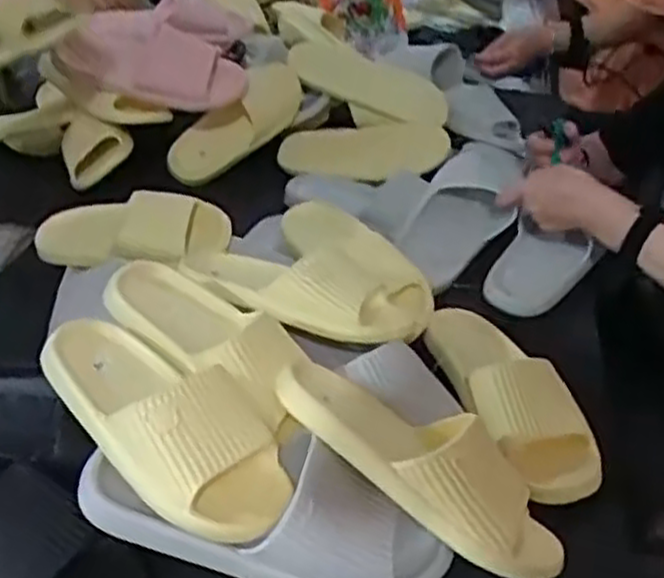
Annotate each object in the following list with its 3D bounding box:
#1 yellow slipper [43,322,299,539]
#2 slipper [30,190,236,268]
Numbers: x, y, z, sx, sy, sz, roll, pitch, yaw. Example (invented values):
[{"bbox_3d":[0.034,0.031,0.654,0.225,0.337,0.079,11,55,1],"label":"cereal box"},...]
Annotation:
[{"bbox_3d":[-0.135,0.100,0.632,0.115,0.073,0.245,-26,44,-37],"label":"yellow slipper"},{"bbox_3d":[-0.242,-0.074,0.934,0.231,0.067,0.110,-2,31,19],"label":"slipper"}]

